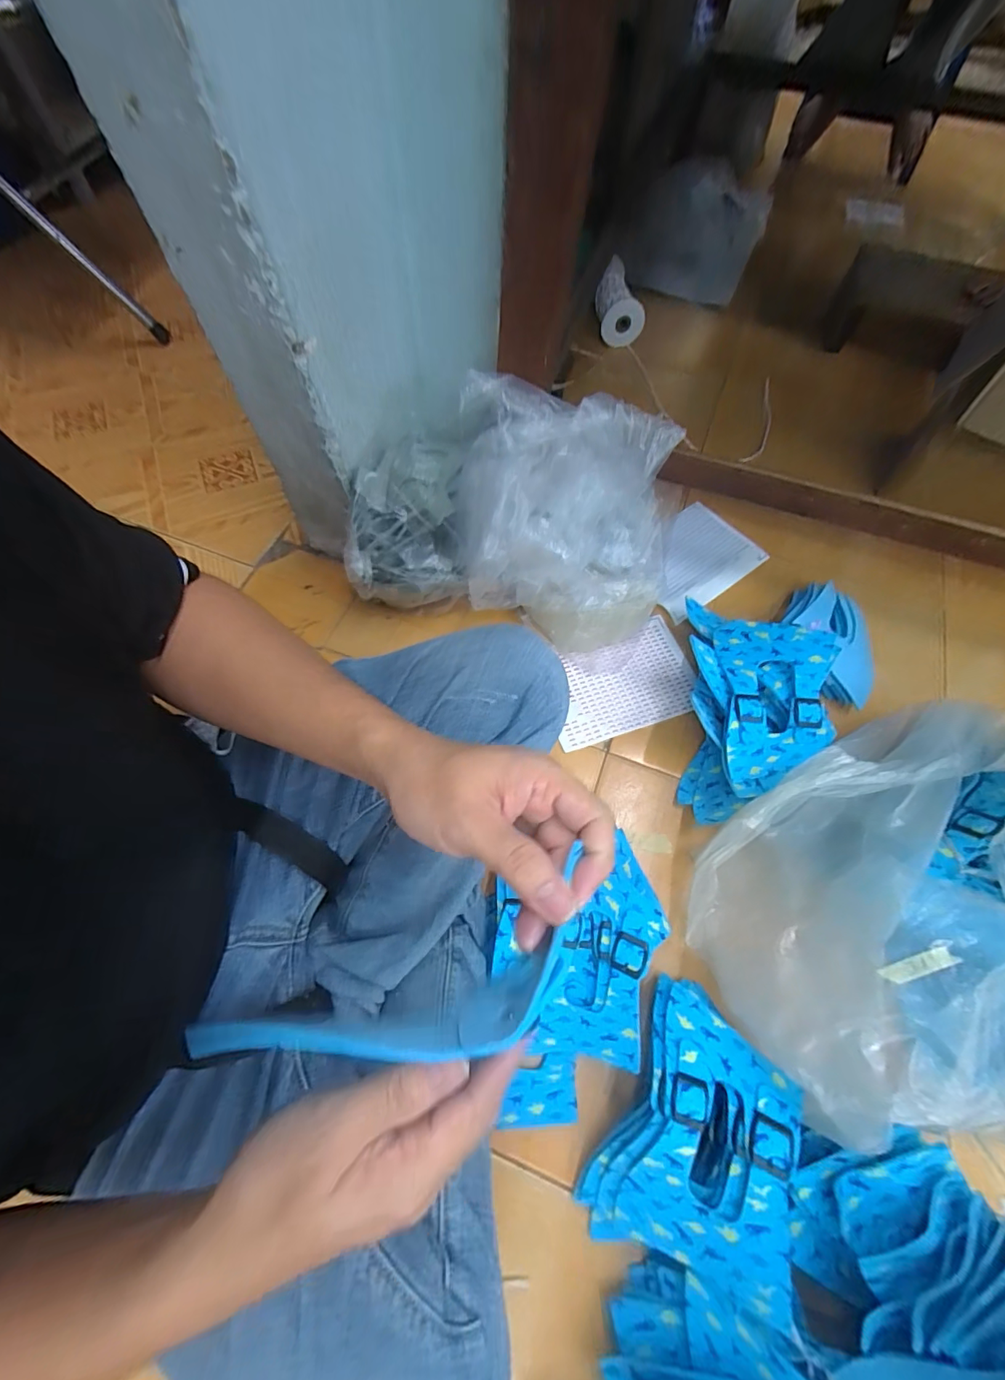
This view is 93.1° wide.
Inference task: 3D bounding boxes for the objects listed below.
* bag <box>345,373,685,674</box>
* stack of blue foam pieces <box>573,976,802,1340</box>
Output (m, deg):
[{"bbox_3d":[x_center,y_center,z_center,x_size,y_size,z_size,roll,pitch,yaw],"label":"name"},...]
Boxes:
[{"bbox_3d":[0.016,-0.191,0.575,0.361,0.254,0.182,13,66,4],"label":"bag"},{"bbox_3d":[0.157,0.366,0.403,0.124,0.107,0.193,17,66,7],"label":"stack of blue foam pieces"}]

